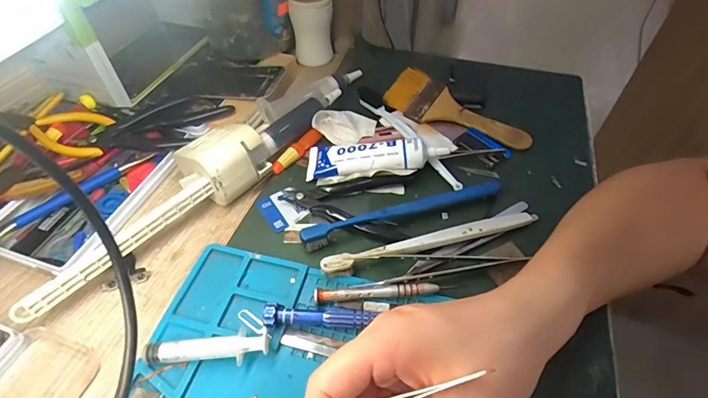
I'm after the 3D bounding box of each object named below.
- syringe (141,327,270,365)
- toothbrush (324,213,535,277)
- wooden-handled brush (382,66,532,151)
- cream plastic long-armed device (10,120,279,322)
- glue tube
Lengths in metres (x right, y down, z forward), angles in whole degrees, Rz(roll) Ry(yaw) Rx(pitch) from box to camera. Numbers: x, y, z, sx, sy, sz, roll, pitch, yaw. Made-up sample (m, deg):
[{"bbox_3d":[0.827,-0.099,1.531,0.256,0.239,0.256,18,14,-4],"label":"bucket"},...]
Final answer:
[{"bbox_3d":[-0.098,0.100,0.264,0.080,0.013,0.023,-4,50,-3],"label":"syringe"},{"bbox_3d":[0.067,0.033,0.317,0.188,0.008,0.014,-12,50,-10],"label":"toothbrush"},{"bbox_3d":[0.114,-0.097,0.428,0.162,0.024,0.058,28,55,22],"label":"wooden-handled brush"},{"bbox_3d":[-0.165,0.003,0.325,0.061,0.046,0.222,33,57,25],"label":"cream plastic long-armed device"},{"bbox_3d":[0.020,-0.047,0.373,0.130,0.029,0.048,1,50,1],"label":"glue tube"}]

